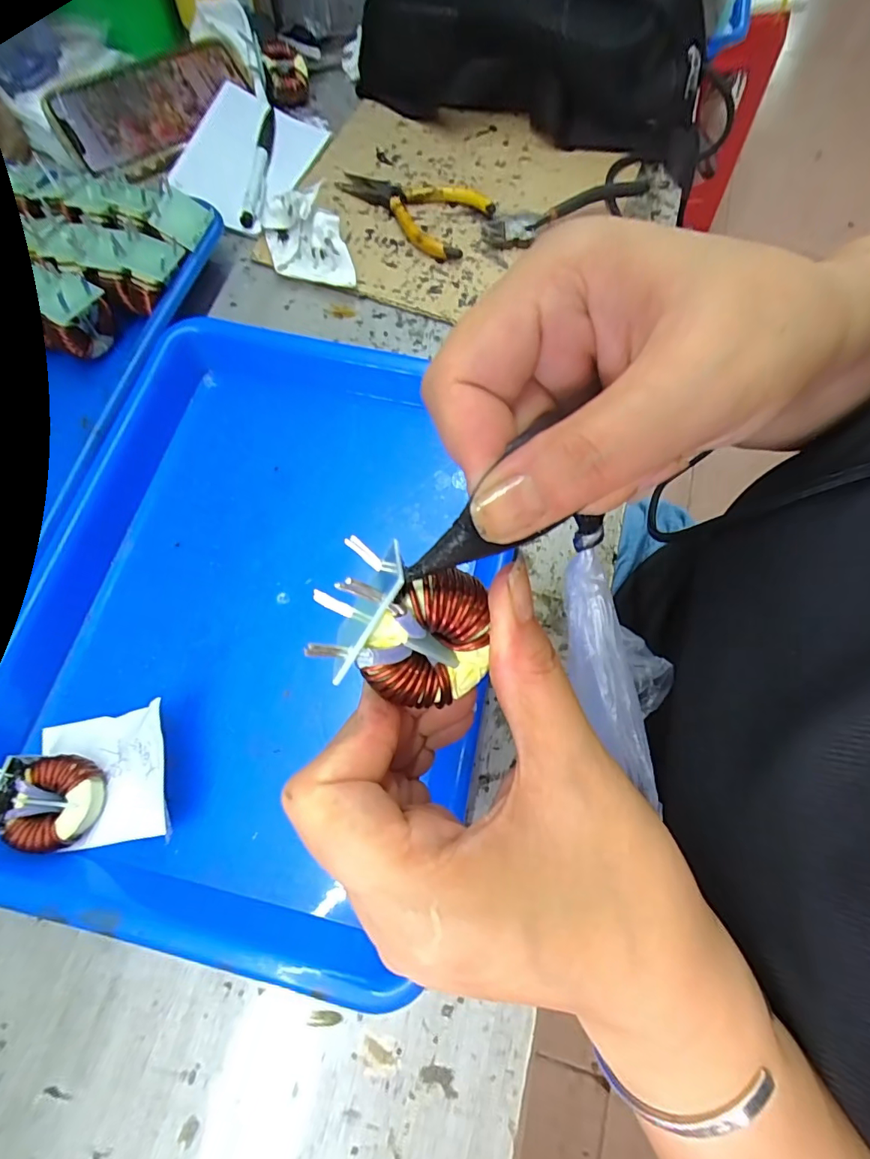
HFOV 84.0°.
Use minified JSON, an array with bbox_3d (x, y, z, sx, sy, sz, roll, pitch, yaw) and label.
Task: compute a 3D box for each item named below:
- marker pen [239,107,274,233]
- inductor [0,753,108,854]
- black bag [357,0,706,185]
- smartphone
[{"bbox_3d":[-0.143,-0.340,0.393,0.016,0.010,0.130,-1,71,-1],"label":"marker pen"},{"bbox_3d":[-0.191,0.105,0.232,0.053,0.015,0.040,19,66,-15],"label":"inductor"},{"bbox_3d":[0.077,-0.425,0.374,0.293,0.096,0.096,21,72,6],"label":"black bag"},{"bbox_3d":[-0.237,-0.402,0.406,0.166,0.009,0.081,-43,91,-15],"label":"smartphone"}]

